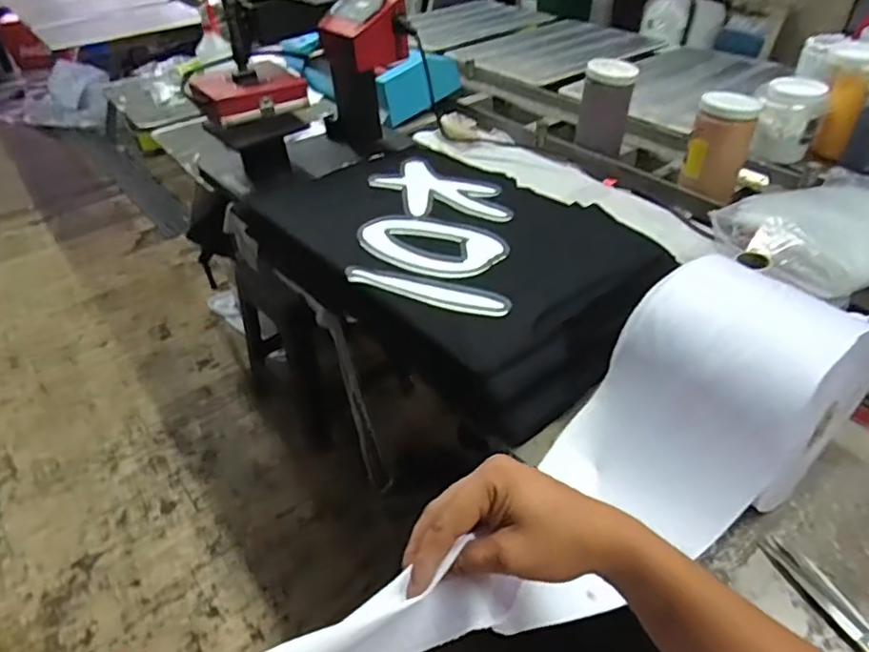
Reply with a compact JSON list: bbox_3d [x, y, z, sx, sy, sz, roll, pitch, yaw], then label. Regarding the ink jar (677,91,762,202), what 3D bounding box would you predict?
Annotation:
[{"bbox_3d":[0.477,-0.299,1.029,0.095,0.163,0.083,15,43,21],"label":"ink jar"}]

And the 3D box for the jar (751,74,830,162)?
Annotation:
[{"bbox_3d":[0.645,-0.372,1.128,0.103,0.145,0.099,-2,40,2],"label":"jar"}]

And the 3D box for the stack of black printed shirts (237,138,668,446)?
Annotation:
[{"bbox_3d":[0.010,-0.120,0.907,0.397,0.089,0.677,-30,47,-28],"label":"stack of black printed shirts"}]

